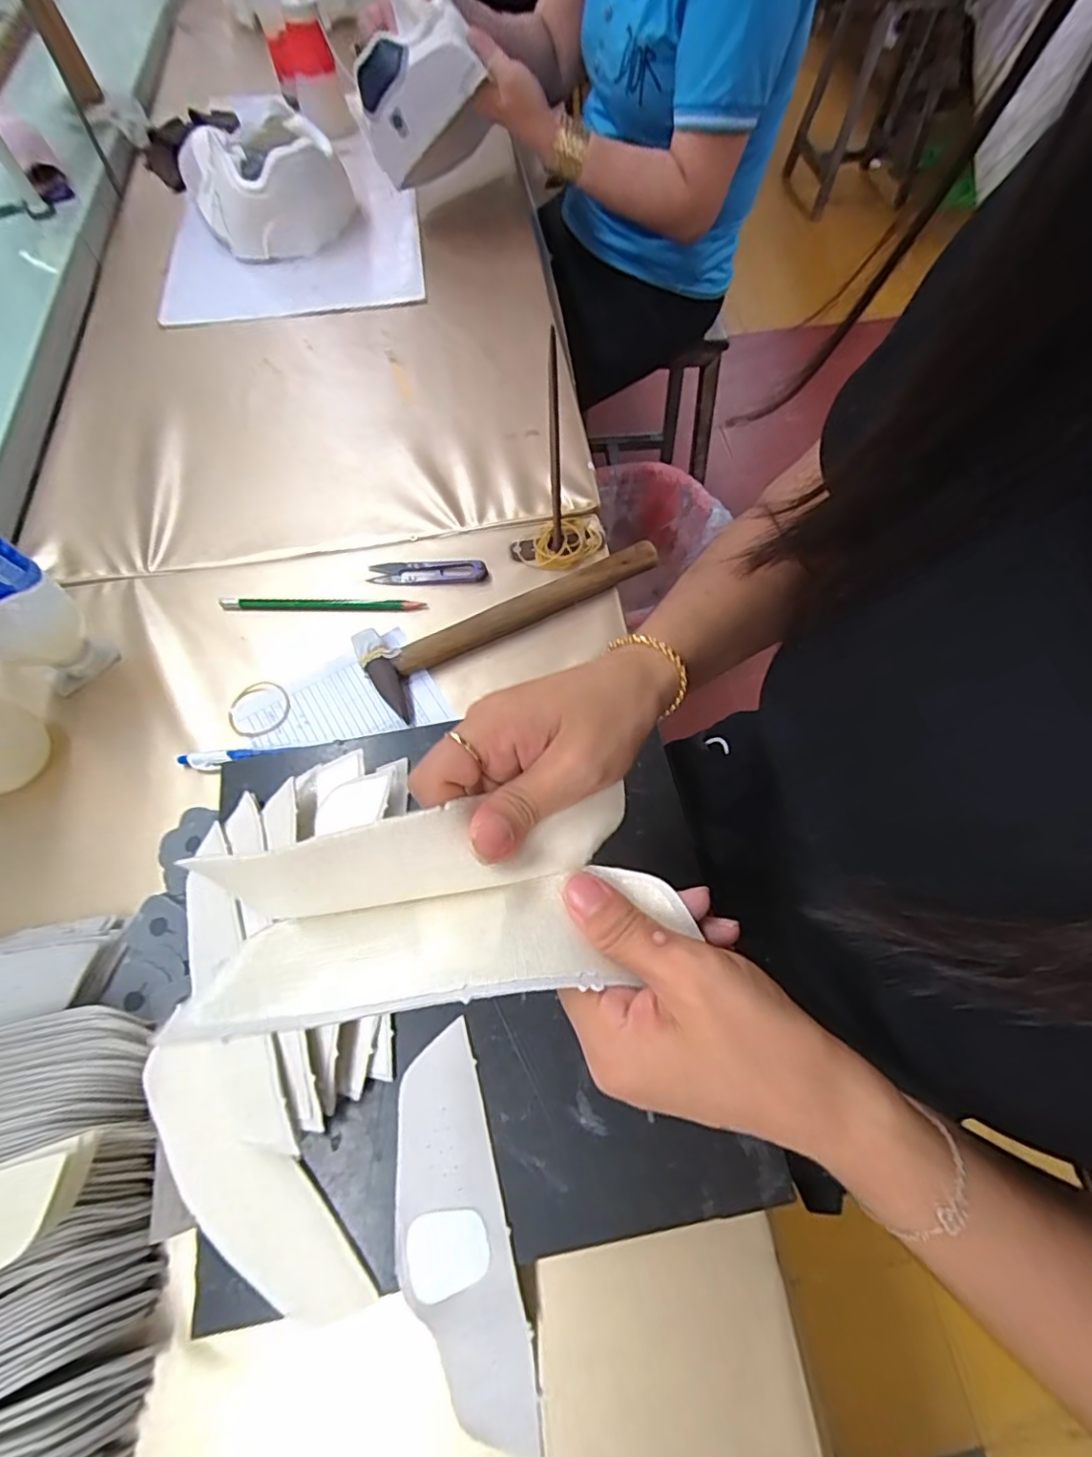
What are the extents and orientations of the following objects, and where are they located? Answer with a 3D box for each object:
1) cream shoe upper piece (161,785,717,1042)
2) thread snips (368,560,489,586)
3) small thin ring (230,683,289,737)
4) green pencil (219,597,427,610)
[{"bbox_3d":[-0.036,0.065,0.209,0.169,0.033,0.066,-7,65,-12],"label":"cream shoe upper piece"},{"bbox_3d":[-0.101,-0.134,0.493,0.100,0.007,0.023,0,65,0],"label":"thread snips"},{"bbox_3d":[-0.223,-0.016,0.445,0.046,0.005,0.046,0,65,0],"label":"small thin ring"},{"bbox_3d":[-0.188,-0.104,0.481,0.168,0.006,0.011,1,65,1],"label":"green pencil"}]

